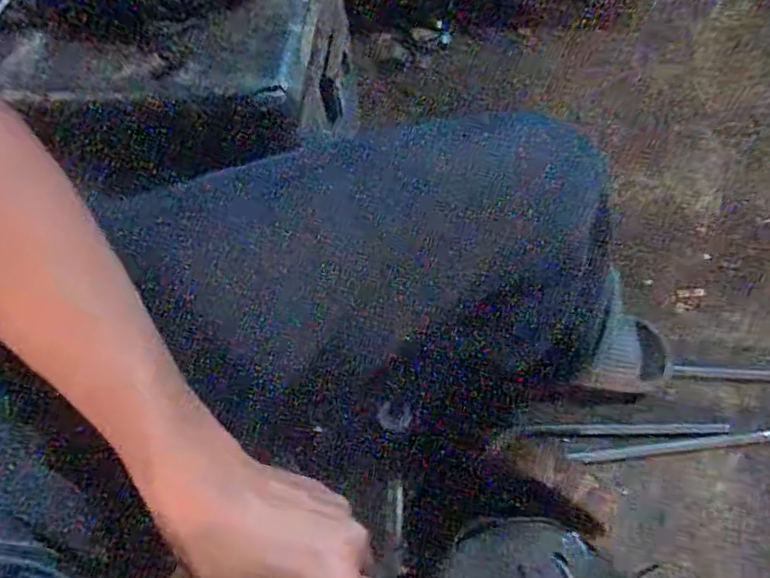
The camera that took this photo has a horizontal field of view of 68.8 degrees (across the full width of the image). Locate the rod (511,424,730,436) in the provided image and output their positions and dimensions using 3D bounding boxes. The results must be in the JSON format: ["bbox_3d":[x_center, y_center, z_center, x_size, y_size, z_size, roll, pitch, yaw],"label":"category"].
[{"bbox_3d":[0.316,0.189,0.756,0.282,0.007,0.014,-1,66,2],"label":"rod"}]

